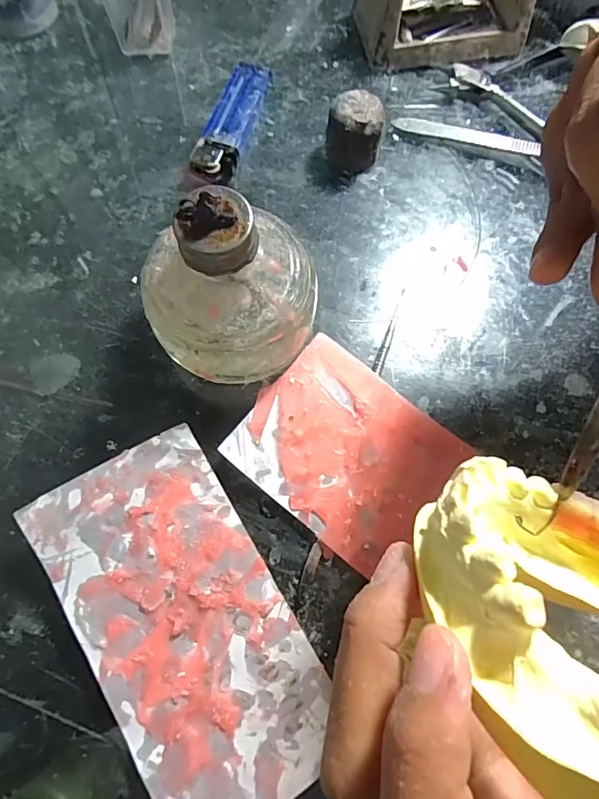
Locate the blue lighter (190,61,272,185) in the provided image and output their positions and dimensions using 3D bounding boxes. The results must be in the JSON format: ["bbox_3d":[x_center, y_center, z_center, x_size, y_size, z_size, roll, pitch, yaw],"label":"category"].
[{"bbox_3d":[-0.038,-0.160,0.272,0.023,0.014,0.083,16,72,4],"label":"blue lighter"}]

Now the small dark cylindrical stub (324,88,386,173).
[{"bbox_3d":[0.030,-0.147,0.259,0.029,0.032,0.024,13,71,3],"label":"small dark cylindrical stub"}]

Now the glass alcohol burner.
[{"bbox_3d":[-0.028,-0.047,0.200,0.073,0.078,0.071,-15,72,-6],"label":"glass alcohol burner"}]

